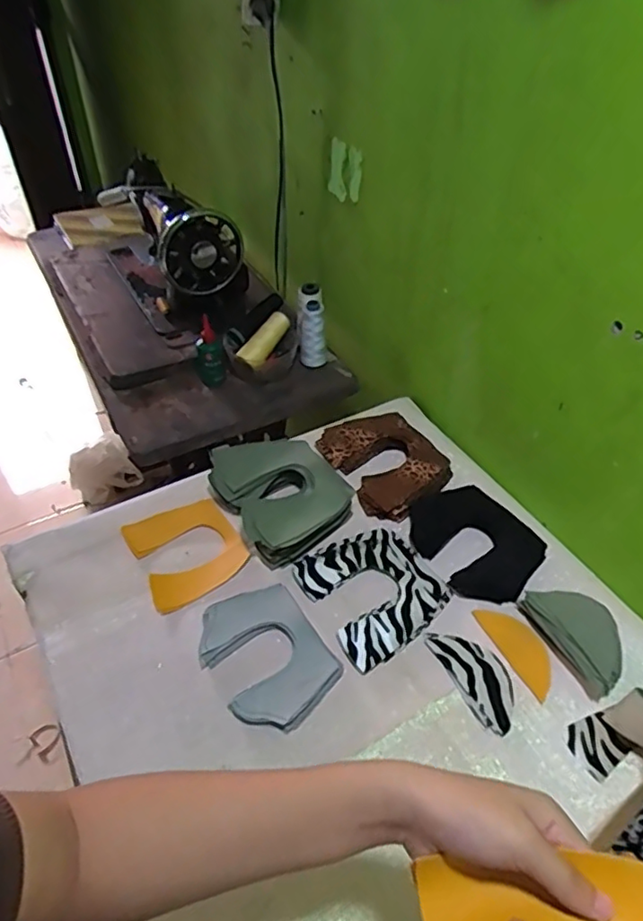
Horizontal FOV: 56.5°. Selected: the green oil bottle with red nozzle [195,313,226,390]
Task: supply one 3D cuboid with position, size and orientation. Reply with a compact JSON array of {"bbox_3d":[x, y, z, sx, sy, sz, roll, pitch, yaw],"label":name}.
[{"bbox_3d":[-0.185,-0.180,0.983,0.047,0.106,0.056,-11,45,-12],"label":"green oil bottle with red nozzle"}]

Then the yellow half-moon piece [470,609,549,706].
[{"bbox_3d":[0.219,0.205,0.659,0.046,0.006,0.110,-18,47,-19],"label":"yellow half-moon piece"}]

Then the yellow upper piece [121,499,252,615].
[{"bbox_3d":[-0.168,0.111,0.752,0.123,0.007,0.140,-27,56,-17],"label":"yellow upper piece"}]

